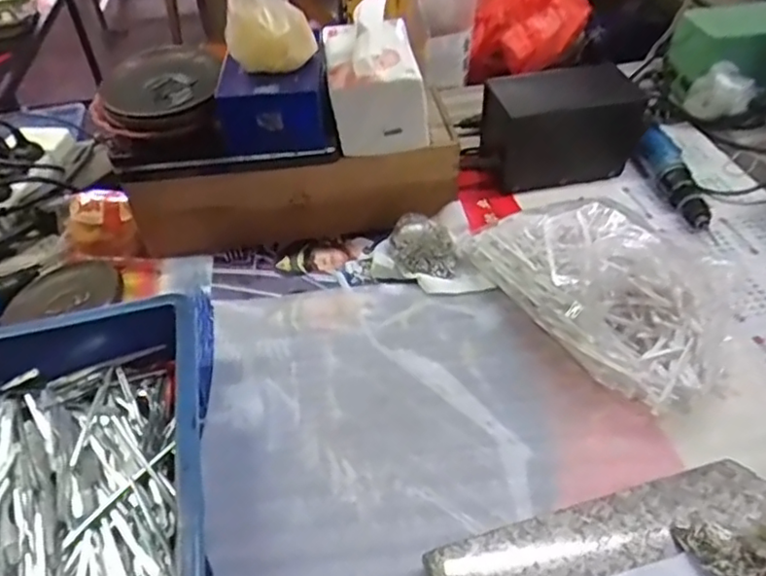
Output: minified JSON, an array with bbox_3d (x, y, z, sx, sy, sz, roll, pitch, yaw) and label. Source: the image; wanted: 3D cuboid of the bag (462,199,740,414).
[{"bbox_3d":[0.182,-0.011,0.551,0.133,0.098,0.239,-31,48,-26],"label":"bag"}]

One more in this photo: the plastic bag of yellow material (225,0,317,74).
[{"bbox_3d":[-0.100,-0.243,0.551,0.059,0.090,0.058,17,47,20],"label":"plastic bag of yellow material"}]

